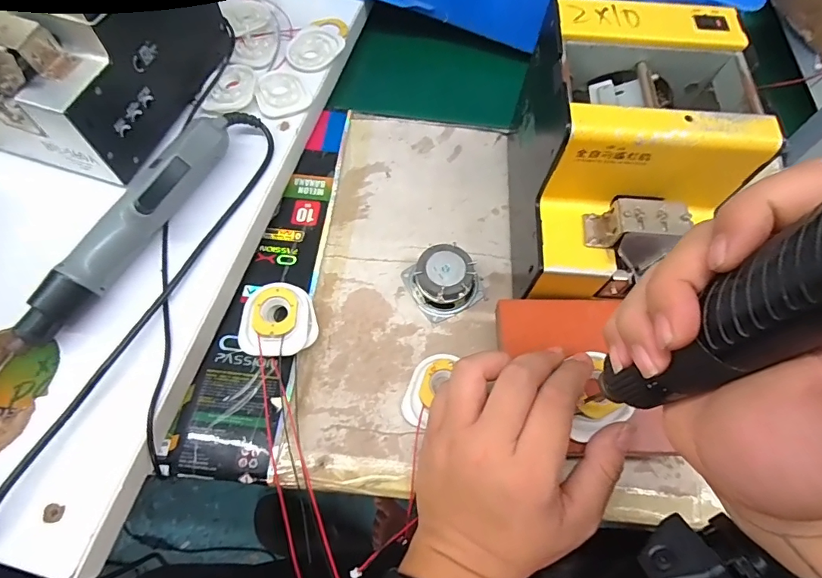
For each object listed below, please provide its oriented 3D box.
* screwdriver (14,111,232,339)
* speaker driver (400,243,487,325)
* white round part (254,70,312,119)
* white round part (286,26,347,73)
[{"bbox_3d":[-0.201,-0.049,0.327,0.029,0.047,0.199,26,66,10],"label":"screwdriver"},{"bbox_3d":[0.028,-0.009,0.357,0.055,0.029,0.052,-24,68,-13],"label":"speaker driver"},{"bbox_3d":[-0.121,-0.183,0.415,0.047,0.005,0.055,-25,74,-14],"label":"white round part"},{"bbox_3d":[-0.097,-0.244,0.444,0.047,0.004,0.064,34,68,13],"label":"white round part"}]

